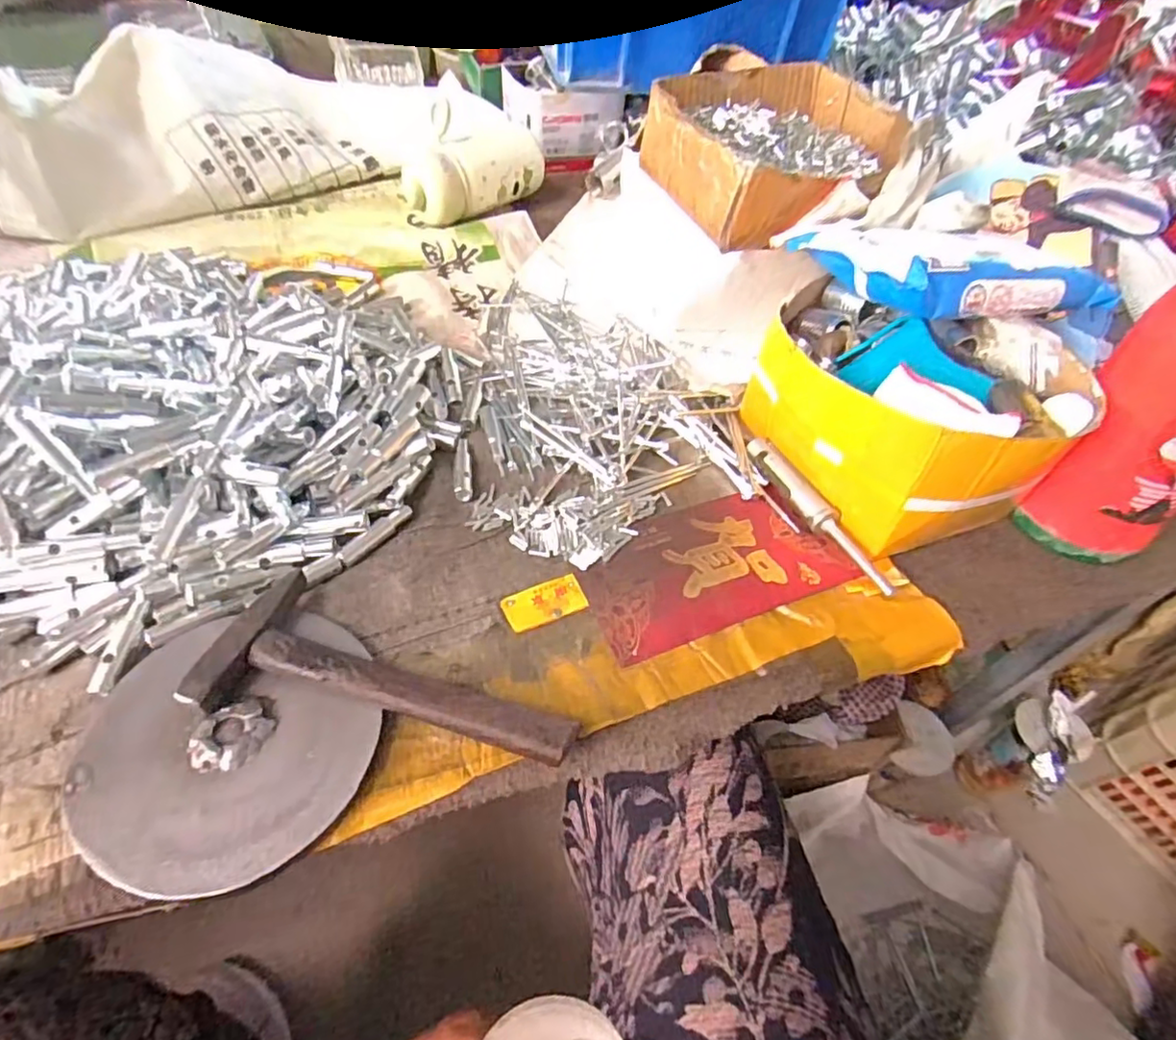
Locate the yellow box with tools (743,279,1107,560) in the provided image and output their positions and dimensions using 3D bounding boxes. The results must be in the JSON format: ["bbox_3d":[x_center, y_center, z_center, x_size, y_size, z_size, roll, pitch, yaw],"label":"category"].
[{"bbox_3d":[0.199,-0.076,0.391,0.136,0.095,0.169,-19,56,-19],"label":"yellow box with tools"}]

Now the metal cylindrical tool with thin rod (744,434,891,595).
[{"bbox_3d":[0.144,-0.007,0.385,0.017,0.015,0.135,-20,56,-20],"label":"metal cylindrical tool with thin rod"}]

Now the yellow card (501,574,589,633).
[{"bbox_3d":[-0.024,0.046,0.342,0.045,0.004,0.024,-19,56,-19],"label":"yellow card"}]

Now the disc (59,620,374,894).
[{"bbox_3d":[-0.162,0.098,0.277,0.123,0.021,0.123,3,52,-4],"label":"disc"}]

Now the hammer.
[{"bbox_3d":[-0.092,0.084,0.290,0.170,0.026,0.071,18,52,8],"label":"hammer"}]

